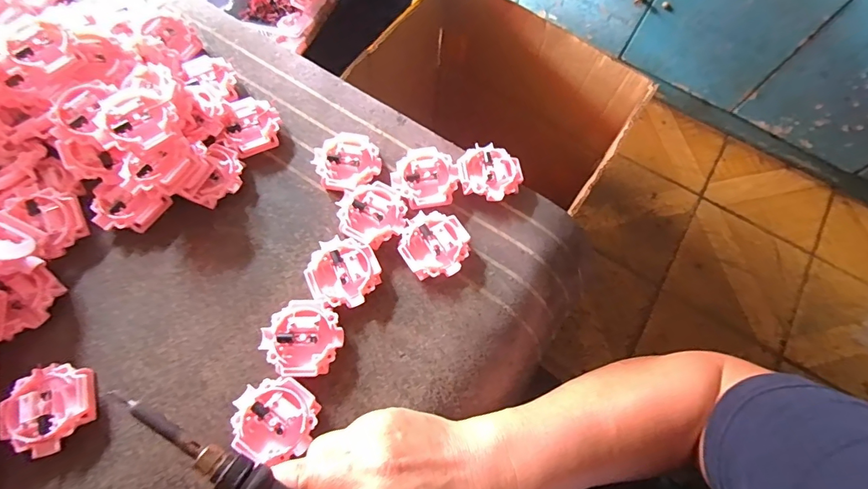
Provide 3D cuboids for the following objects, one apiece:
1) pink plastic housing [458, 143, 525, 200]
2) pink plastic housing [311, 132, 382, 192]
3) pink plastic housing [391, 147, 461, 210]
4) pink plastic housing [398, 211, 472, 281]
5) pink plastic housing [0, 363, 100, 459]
[{"bbox_3d":[0.047,-0.060,0.363,0.052,0.017,0.052,1,68,-2],"label":"pink plastic housing"},{"bbox_3d":[-0.073,-0.069,0.364,0.052,0.014,0.052,1,68,-2],"label":"pink plastic housing"},{"bbox_3d":[-0.007,-0.055,0.360,0.053,0.014,0.054,1,68,-2],"label":"pink plastic housing"},{"bbox_3d":[0.000,0.000,0.337,0.052,0.013,0.055,1,68,-2],"label":"pink plastic housing"},{"bbox_3d":[-0.253,0.108,0.279,0.051,0.014,0.055,-19,70,-10],"label":"pink plastic housing"}]

